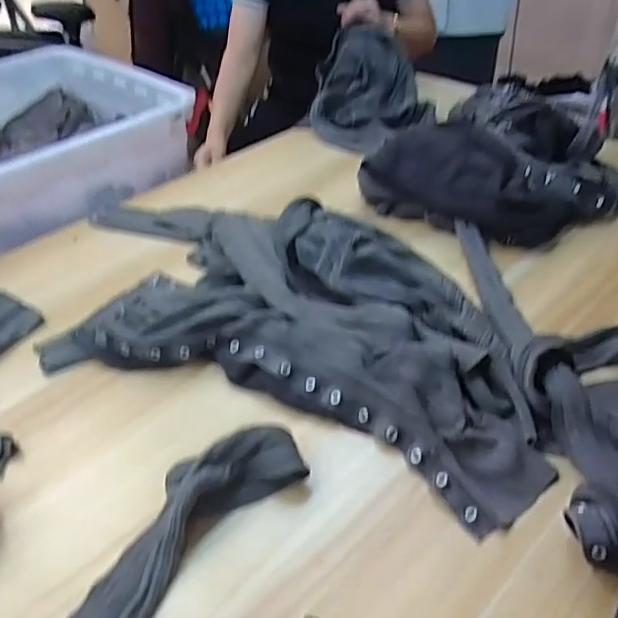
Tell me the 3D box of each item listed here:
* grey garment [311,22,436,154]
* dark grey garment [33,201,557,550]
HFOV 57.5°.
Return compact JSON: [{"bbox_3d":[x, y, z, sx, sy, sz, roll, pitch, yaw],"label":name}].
[{"bbox_3d":[0.126,-0.435,1.121,0.241,0.143,0.243,1,41,7],"label":"grey garment"},{"bbox_3d":[-0.056,-0.011,0.692,0.688,0.057,0.382,12,43,19],"label":"dark grey garment"}]

